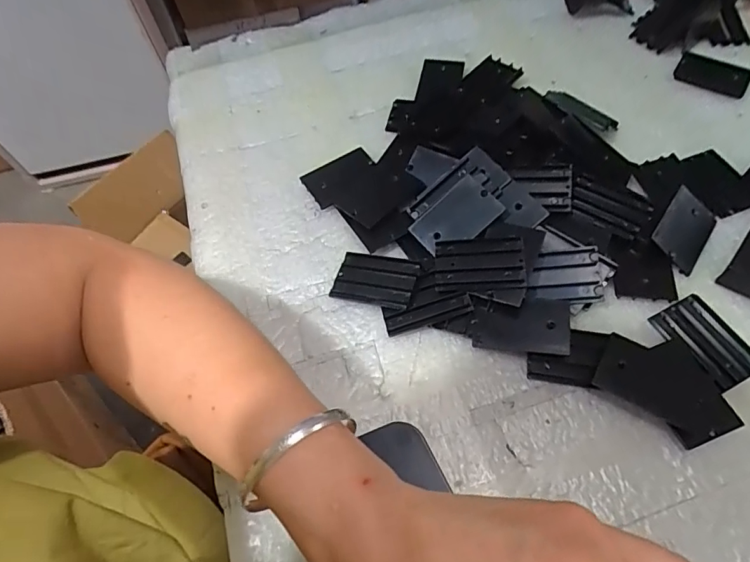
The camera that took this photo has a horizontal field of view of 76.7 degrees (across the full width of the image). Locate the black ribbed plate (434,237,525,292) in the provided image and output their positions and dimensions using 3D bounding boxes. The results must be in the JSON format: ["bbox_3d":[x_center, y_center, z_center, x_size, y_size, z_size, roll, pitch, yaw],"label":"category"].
[{"bbox_3d":[0.065,-0.011,0.296,0.054,0.006,0.036,-4,64,12],"label":"black ribbed plate"}]

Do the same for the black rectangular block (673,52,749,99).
[{"bbox_3d":[0.280,-0.171,0.393,0.054,0.007,0.039,30,66,19],"label":"black rectangular block"}]

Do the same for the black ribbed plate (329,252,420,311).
[{"bbox_3d":[-0.001,-0.001,0.309,0.053,0.005,0.033,11,73,24],"label":"black ribbed plate"}]

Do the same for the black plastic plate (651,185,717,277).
[{"bbox_3d":[0.203,-0.034,0.311,0.034,0.004,0.055,42,68,-2],"label":"black plastic plate"}]

